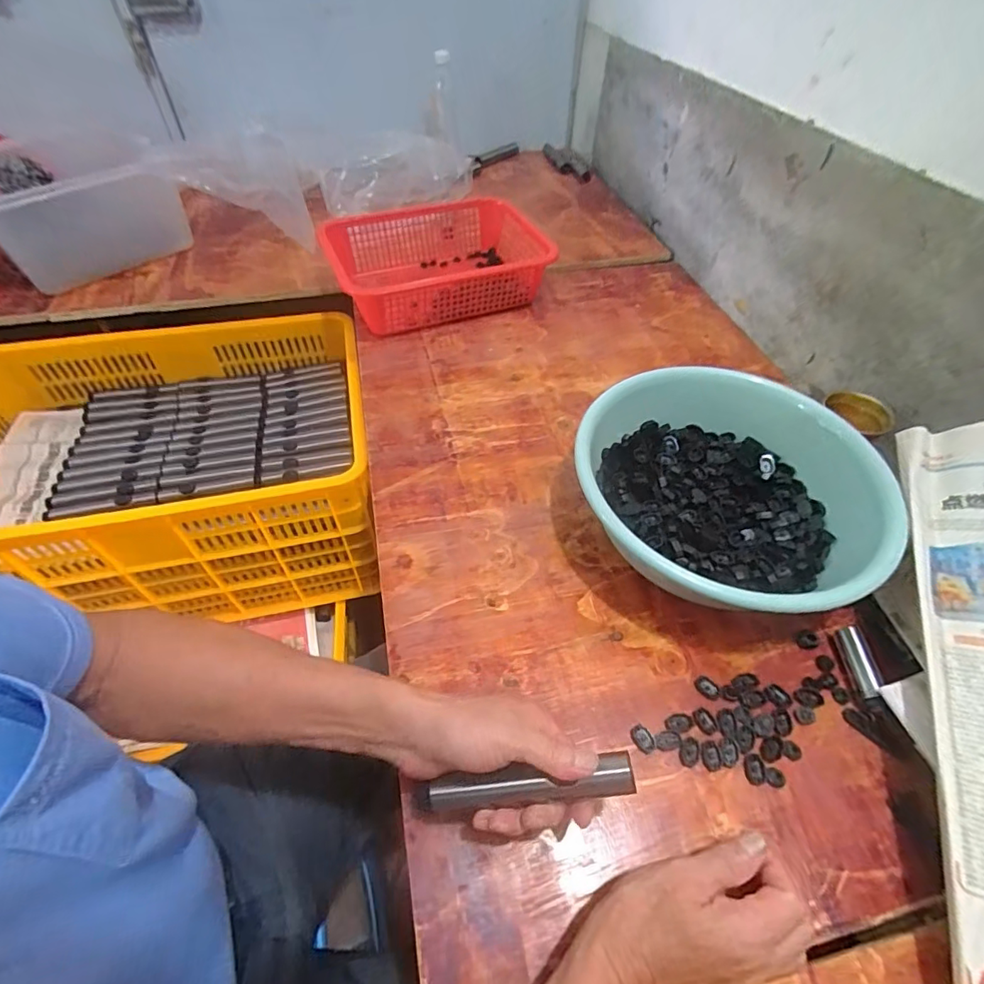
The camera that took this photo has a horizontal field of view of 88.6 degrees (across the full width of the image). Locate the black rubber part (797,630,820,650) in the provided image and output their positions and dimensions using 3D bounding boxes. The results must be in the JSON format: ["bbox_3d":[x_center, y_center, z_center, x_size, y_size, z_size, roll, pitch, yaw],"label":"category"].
[{"bbox_3d":[0.298,0.139,0.474,0.019,0.011,0.018,1,52,-1],"label":"black rubber part"}]

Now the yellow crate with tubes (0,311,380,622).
[{"bbox_3d":[-0.516,-0.036,0.834,0.605,0.278,0.404,-9,51,-8],"label":"yellow crate with tubes"}]

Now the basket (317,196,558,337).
[{"bbox_3d":[-0.071,-0.372,0.824,0.331,0.100,0.240,-17,54,-15],"label":"basket"}]

